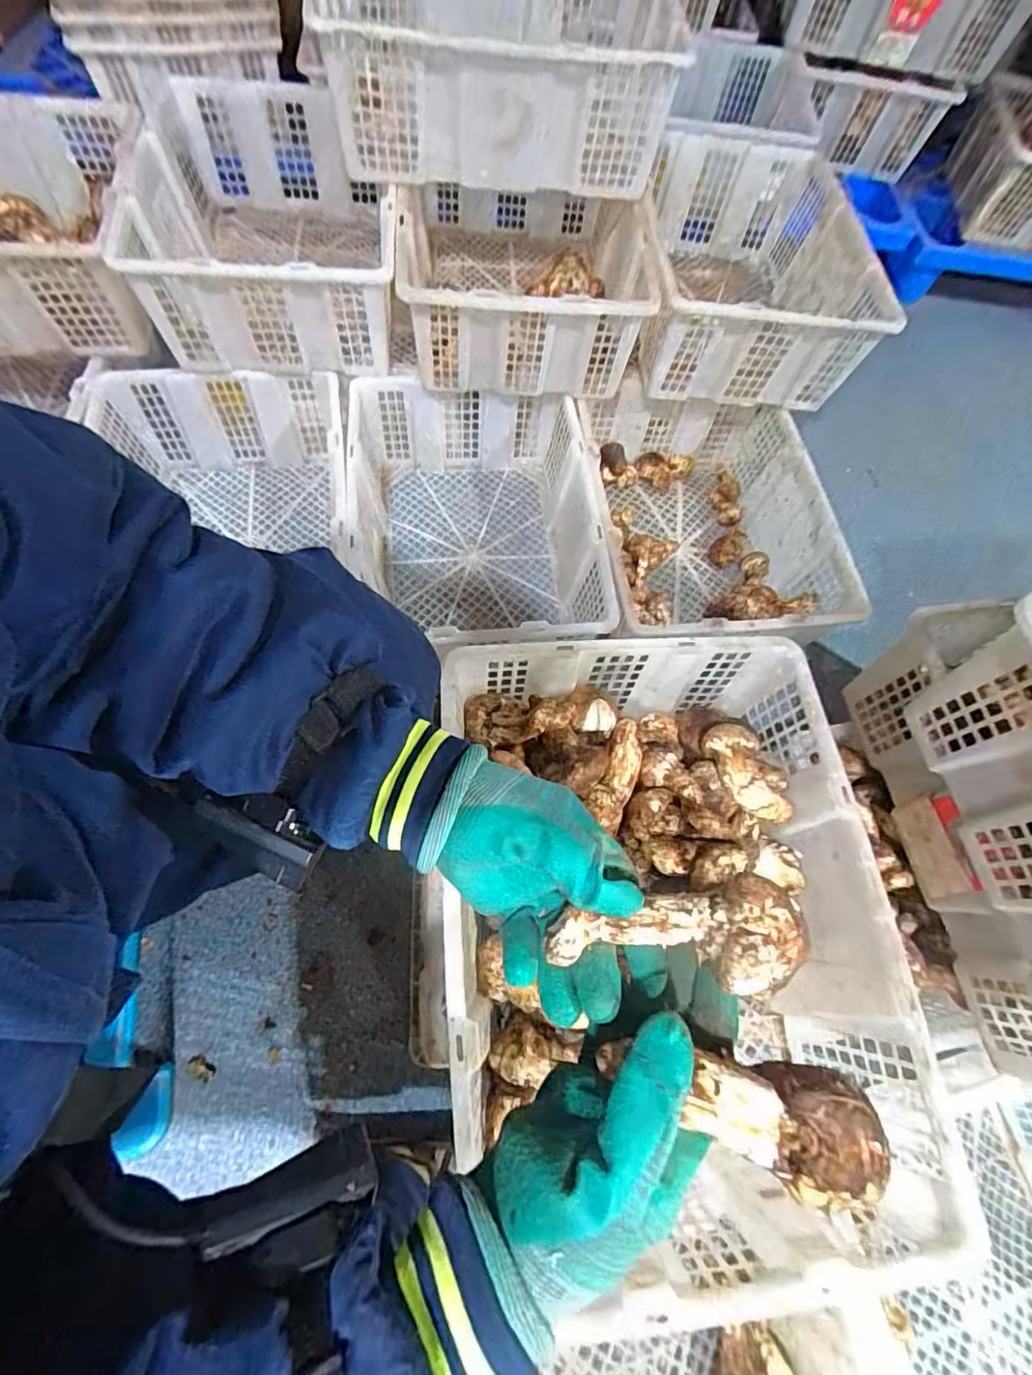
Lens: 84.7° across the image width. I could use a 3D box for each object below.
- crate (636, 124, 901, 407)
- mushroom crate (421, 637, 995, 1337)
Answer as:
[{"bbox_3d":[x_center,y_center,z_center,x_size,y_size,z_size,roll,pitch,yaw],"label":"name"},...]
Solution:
[{"bbox_3d":[0.372,-0.680,0.941,0.346,0.179,0.456,2,67,-5],"label":"crate"},{"bbox_3d":[0.100,0.210,0.525,0.392,0.180,0.472,-2,67,-6],"label":"mushroom crate"}]

